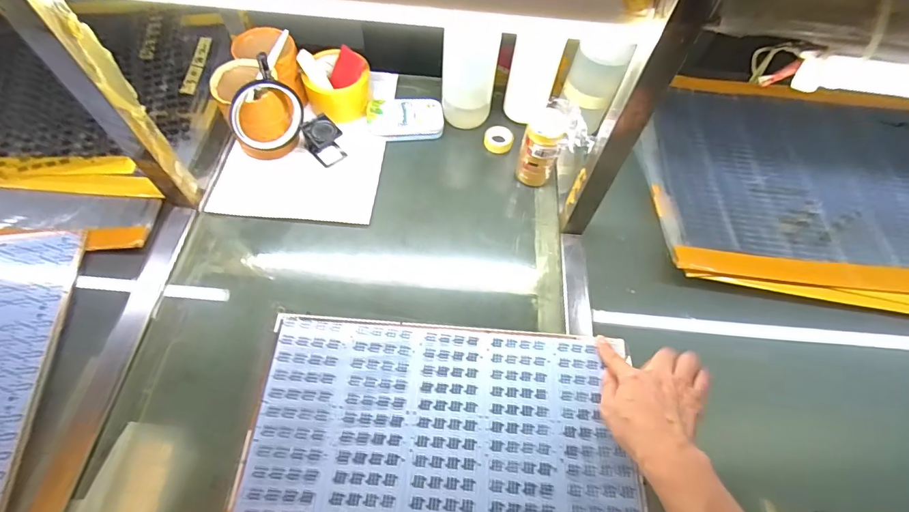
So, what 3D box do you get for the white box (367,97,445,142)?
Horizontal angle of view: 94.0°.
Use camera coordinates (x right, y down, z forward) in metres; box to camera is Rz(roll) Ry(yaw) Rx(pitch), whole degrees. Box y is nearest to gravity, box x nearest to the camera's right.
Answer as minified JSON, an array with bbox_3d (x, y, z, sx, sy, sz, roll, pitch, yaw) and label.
[{"bbox_3d":[-0.072,-0.200,0.624,0.109,0.018,0.072,-2,62,-4],"label":"white box"}]

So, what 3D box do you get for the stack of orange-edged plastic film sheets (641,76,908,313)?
[{"bbox_3d":[0.562,-0.116,0.628,0.561,0.032,0.412,5,62,-1],"label":"stack of orange-edged plastic film sheets"}]

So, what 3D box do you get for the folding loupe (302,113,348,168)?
[{"bbox_3d":[-0.180,-0.160,0.582,0.041,0.050,0.048,-38,70,-21],"label":"folding loupe"}]

